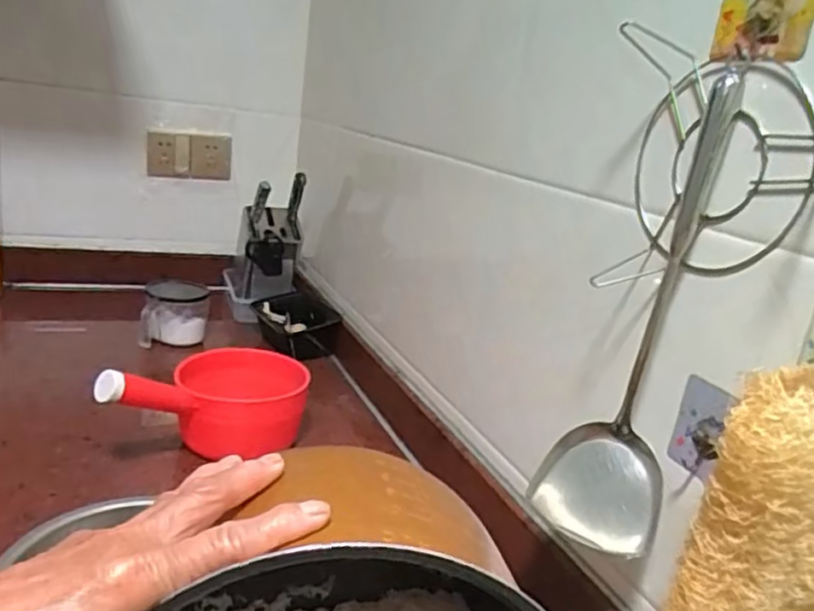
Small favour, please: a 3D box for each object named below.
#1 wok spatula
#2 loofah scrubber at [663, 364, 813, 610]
[{"bbox_3d":[0.177,0.030,0.512,0.093,0.387,0.062,16,19,27],"label":"wok spatula"},{"bbox_3d":[0.215,0.133,0.373,0.086,0.172,0.075,20,21,37],"label":"loofah scrubber"}]

